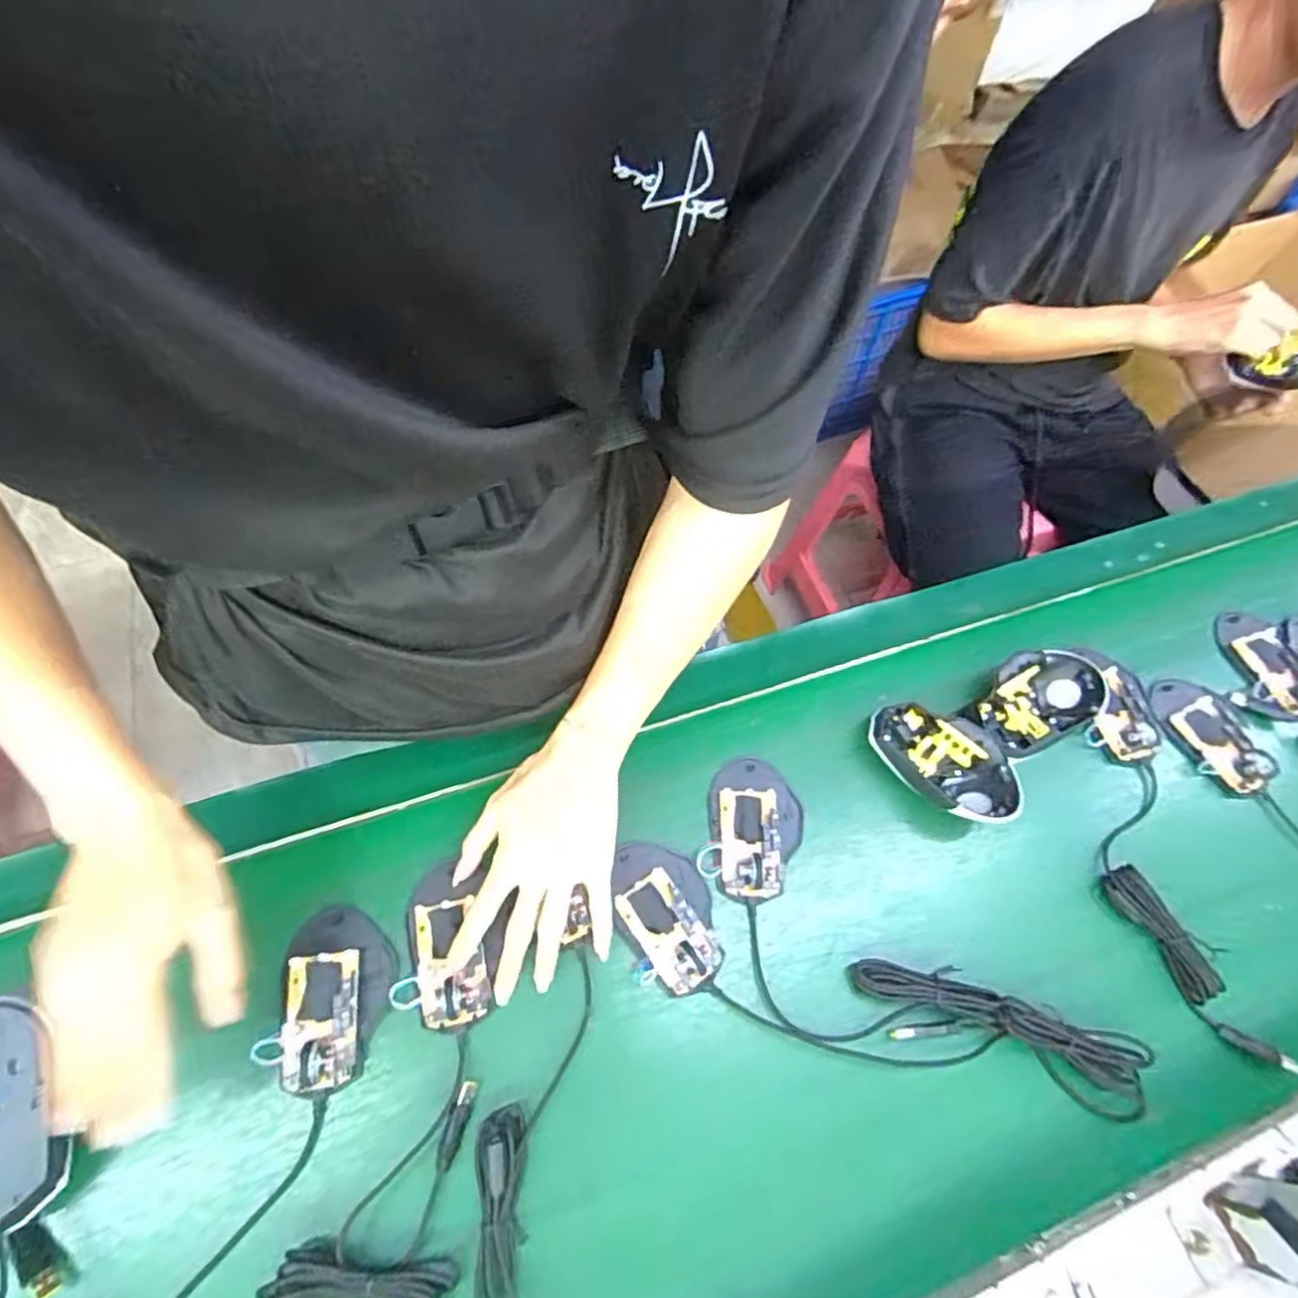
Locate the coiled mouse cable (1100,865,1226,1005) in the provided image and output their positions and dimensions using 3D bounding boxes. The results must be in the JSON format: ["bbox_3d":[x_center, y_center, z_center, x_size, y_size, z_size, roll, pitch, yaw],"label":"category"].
[{"bbox_3d":[0.380,0.211,0.495,0.026,0.014,0.095,-18,65,-12],"label":"coiled mouse cable"}]

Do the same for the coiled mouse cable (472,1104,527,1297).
[{"bbox_3d":[-0.091,0.340,0.402,0.031,0.015,0.103,-3,62,-4],"label":"coiled mouse cable"}]

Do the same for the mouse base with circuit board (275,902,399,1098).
[{"bbox_3d":[-0.212,0.234,0.450,0.074,0.023,0.110,-6,63,-6],"label":"mouse base with circuit board"}]

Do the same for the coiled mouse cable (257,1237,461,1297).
[{"bbox_3d":[-0.166,0.368,0.381,0.103,0.015,0.036,8,62,2],"label":"coiled mouse cable"}]

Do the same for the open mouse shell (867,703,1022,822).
[{"bbox_3d":[0.240,0.089,0.546,0.120,0.035,0.081,29,62,10],"label":"open mouse shell"}]

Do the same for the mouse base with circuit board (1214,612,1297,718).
[{"bbox_3d":[0.577,0.011,0.616,0.054,0.014,0.108,-8,63,-7],"label":"mouse base with circuit board"}]

